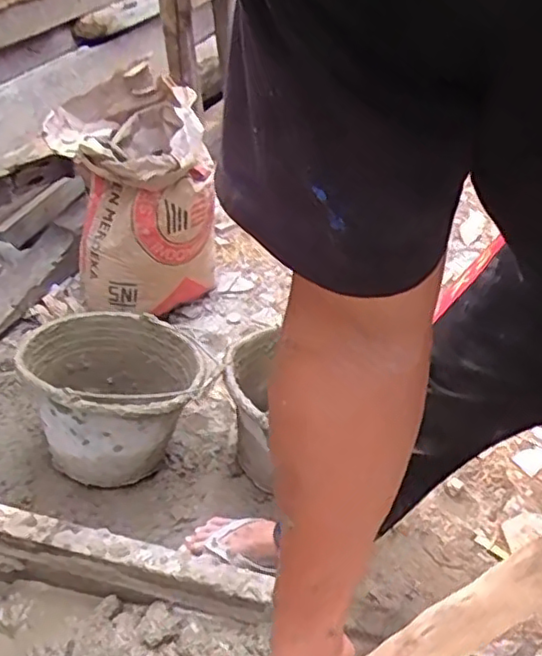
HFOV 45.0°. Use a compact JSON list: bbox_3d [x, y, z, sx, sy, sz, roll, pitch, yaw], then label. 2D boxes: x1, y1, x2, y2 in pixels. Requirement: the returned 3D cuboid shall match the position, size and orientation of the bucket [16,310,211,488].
[{"bbox_3d":[-0.273,0.125,1.179,0.273,0.246,0.297,4,36,-3],"label":"bucket"}]

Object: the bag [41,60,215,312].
[{"bbox_3d":[-0.299,-0.266,1.465,0.335,0.468,0.300,-2,37,-11],"label":"bag"}]

